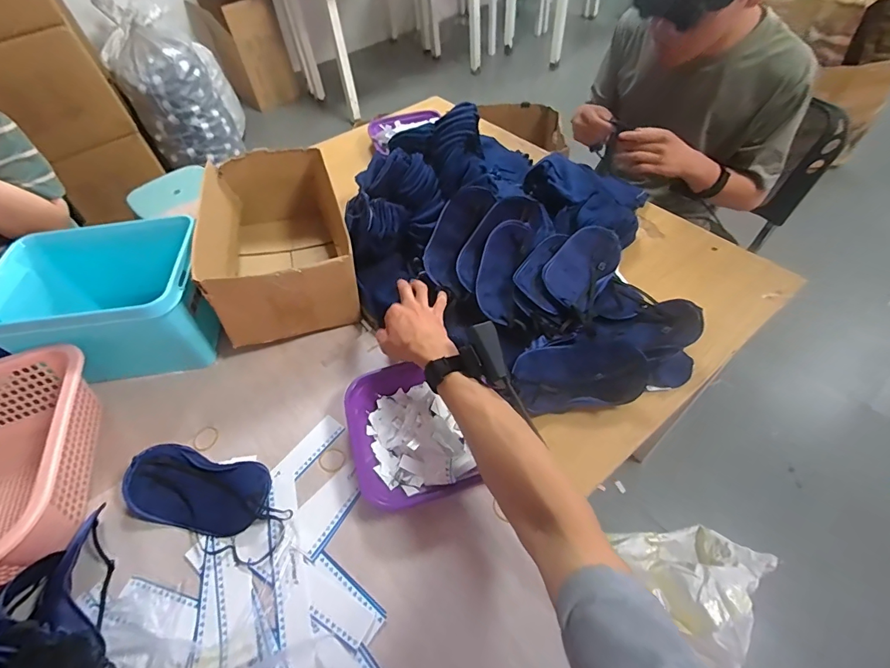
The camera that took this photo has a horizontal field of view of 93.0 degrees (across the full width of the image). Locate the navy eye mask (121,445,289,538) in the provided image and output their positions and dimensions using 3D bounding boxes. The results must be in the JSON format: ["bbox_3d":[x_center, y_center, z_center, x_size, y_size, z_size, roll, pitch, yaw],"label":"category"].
[{"bbox_3d":[-0.283,0.188,0.505,0.198,0.030,0.086,8,53,9],"label":"navy eye mask"}]

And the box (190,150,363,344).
[{"bbox_3d":[-0.271,-0.167,0.718,0.203,0.145,0.353,-14,53,-7],"label":"box"}]

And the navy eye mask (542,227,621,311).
[{"bbox_3d":[0.203,-0.100,0.637,0.081,0.032,0.172,29,59,23],"label":"navy eye mask"}]

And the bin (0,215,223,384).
[{"bbox_3d":[-0.484,-0.054,0.635,0.275,0.146,0.208,-7,52,-1],"label":"bin"}]

